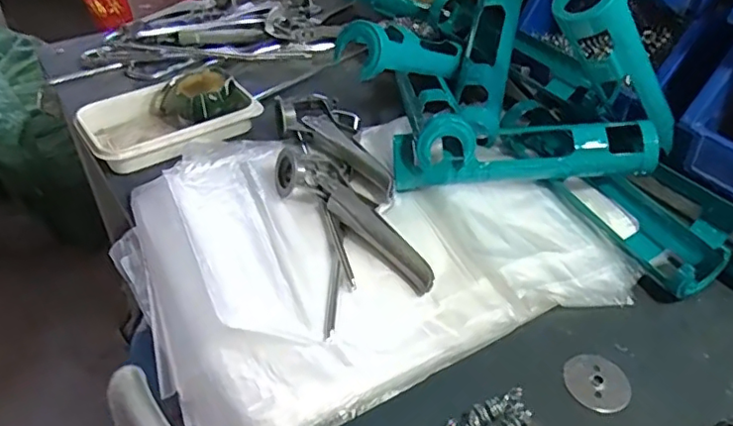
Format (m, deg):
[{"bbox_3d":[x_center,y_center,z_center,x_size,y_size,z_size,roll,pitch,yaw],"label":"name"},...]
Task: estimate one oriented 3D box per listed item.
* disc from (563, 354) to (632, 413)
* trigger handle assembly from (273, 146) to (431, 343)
[{"bbox_3d":[0.169,0.124,0.424,0.047,0.004,0.046,1,43,-1],"label":"disc"},{"bbox_3d":[-0.026,0.005,0.509,0.092,0.035,0.202,-15,46,-19],"label":"trigger handle assembly"}]

